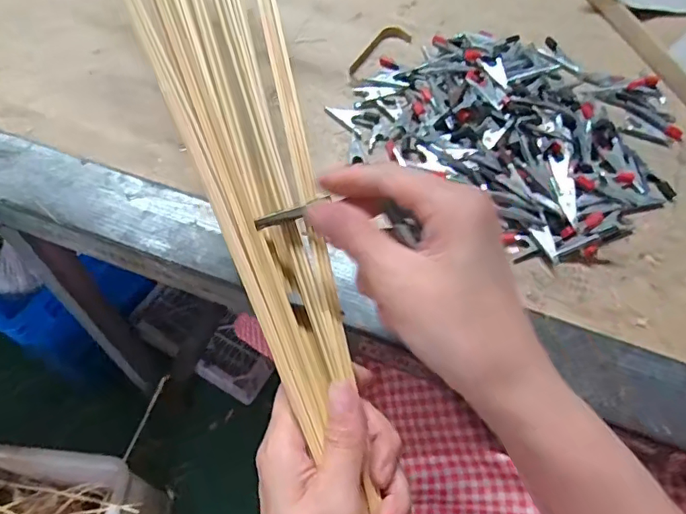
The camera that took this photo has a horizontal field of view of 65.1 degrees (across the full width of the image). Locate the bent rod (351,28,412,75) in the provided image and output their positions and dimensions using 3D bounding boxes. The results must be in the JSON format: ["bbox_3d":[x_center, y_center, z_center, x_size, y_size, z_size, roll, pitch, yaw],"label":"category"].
[{"bbox_3d":[0.028,-0.186,0.480,0.073,0.005,0.022,-35,66,-19],"label":"bent rod"}]

